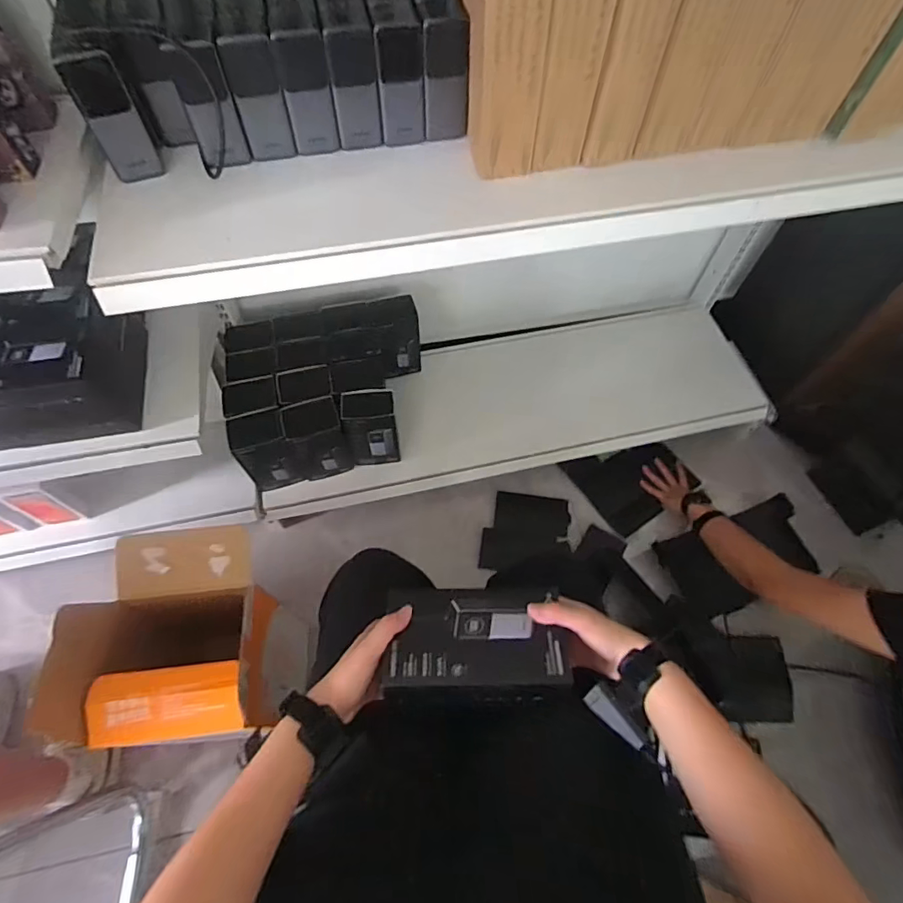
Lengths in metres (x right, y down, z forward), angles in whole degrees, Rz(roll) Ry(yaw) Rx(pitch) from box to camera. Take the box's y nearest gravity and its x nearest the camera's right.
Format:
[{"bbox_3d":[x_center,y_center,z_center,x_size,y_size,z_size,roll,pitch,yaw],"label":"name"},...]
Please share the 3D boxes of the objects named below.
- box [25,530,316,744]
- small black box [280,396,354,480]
[{"bbox_3d":[-0.403,0.284,0.790,0.283,0.255,0.279,-5,62,-5],"label":"box"},{"bbox_3d":[-0.263,-0.018,1.011,0.104,0.179,0.075,-18,64,-12],"label":"small black box"}]

